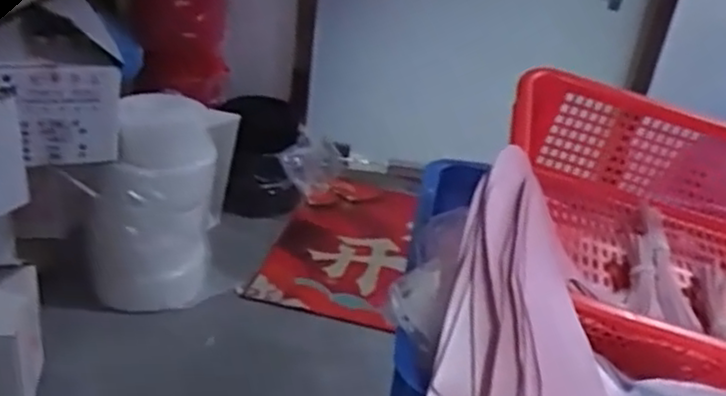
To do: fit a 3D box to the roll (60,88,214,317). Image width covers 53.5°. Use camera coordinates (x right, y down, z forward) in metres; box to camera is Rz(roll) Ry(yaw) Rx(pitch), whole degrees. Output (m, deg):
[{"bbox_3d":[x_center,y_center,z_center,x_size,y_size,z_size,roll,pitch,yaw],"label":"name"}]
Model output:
[{"bbox_3d":[-0.526,-0.001,1.775,0.298,0.512,0.242,0,29,-14],"label":"roll"}]

